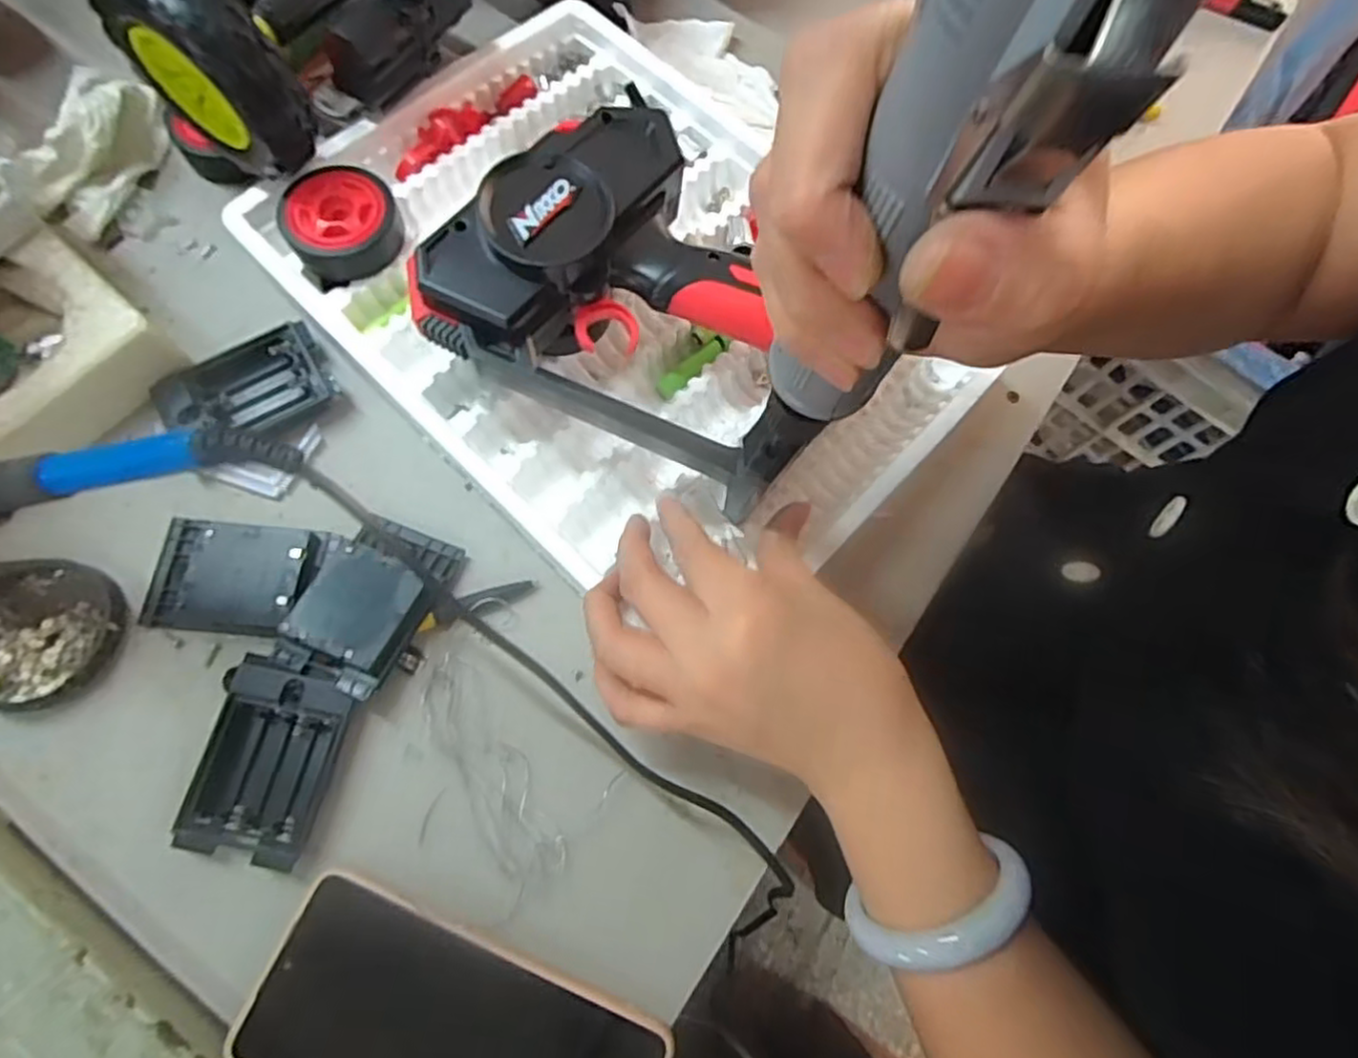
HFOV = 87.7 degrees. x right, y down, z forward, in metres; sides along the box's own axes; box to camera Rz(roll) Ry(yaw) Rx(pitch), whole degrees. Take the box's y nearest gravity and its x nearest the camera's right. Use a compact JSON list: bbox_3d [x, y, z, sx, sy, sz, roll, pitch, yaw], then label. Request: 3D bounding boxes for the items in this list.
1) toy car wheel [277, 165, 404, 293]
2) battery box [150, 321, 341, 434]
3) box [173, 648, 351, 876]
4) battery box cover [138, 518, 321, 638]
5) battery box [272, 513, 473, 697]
[{"bbox_3d":[-0.175,-0.160,0.367,0.056,0.024,0.056,1,71,-4],"label":"toy car wheel"},{"bbox_3d":[-0.225,-0.072,0.369,0.080,0.013,0.050,-25,75,-12],"label":"battery box"},{"bbox_3d":[-0.181,0.102,0.311,0.053,0.011,0.079,13,71,0],"label":"box"},{"bbox_3d":[-0.215,0.022,0.334,0.075,0.013,0.051,5,71,-3],"label":"battery box cover"},{"bbox_3d":[-0.144,0.034,0.333,0.054,0.022,0.079,21,71,3],"label":"battery box"}]

